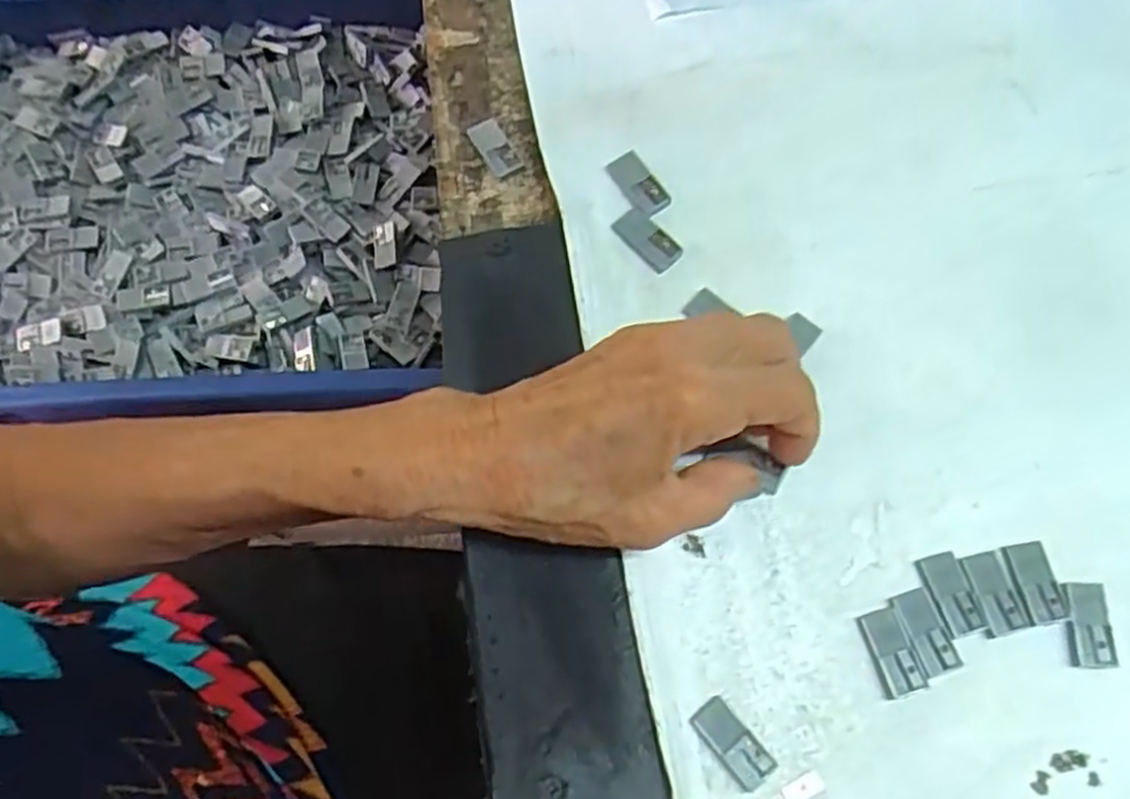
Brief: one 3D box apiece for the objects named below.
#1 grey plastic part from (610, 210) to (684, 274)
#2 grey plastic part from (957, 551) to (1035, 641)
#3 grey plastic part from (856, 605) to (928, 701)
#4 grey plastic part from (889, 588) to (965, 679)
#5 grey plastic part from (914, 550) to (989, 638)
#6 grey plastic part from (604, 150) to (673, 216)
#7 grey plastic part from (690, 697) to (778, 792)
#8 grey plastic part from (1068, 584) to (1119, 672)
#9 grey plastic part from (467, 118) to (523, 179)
[{"bbox_3d":[0.033,-0.063,0.315,0.014,0.004,0.028,-40,76,-13],"label":"grey plastic part"},{"bbox_3d":[0.148,0.066,0.272,0.016,0.004,0.027,-15,72,-5],"label":"grey plastic part"},{"bbox_3d":[0.110,0.085,0.267,0.015,0.004,0.027,-15,72,-5],"label":"grey plastic part"},{"bbox_3d":[0.122,0.078,0.268,0.014,0.004,0.028,-18,72,-6],"label":"grey plastic part"},{"bbox_3d":[0.133,0.067,0.272,0.014,0.004,0.027,-16,72,-5],"label":"grey plastic part"},{"bbox_3d":[0.030,-0.087,0.321,0.014,0.004,0.028,-35,75,-11],"label":"grey plastic part"},{"bbox_3d":[0.054,0.111,0.257,0.014,0.004,0.028,-38,75,-12],"label":"grey plastic part"},{"bbox_3d":[0.178,0.076,0.269,0.015,0.004,0.028,1,71,0],"label":"grey plastic part"},{"bbox_3d":[-0.029,-0.105,0.331,0.013,0.005,0.028,-27,73,-9],"label":"grey plastic part"}]

